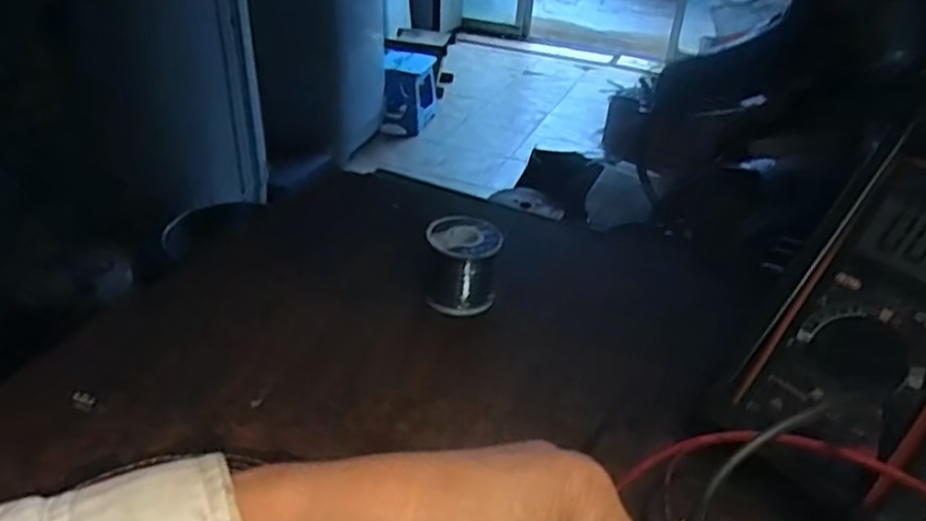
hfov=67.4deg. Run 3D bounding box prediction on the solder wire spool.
[{"bbox_3d":[0.000,0.002,0.485,0.047,0.051,0.049,1,32,-5],"label":"solder wire spool"}]

